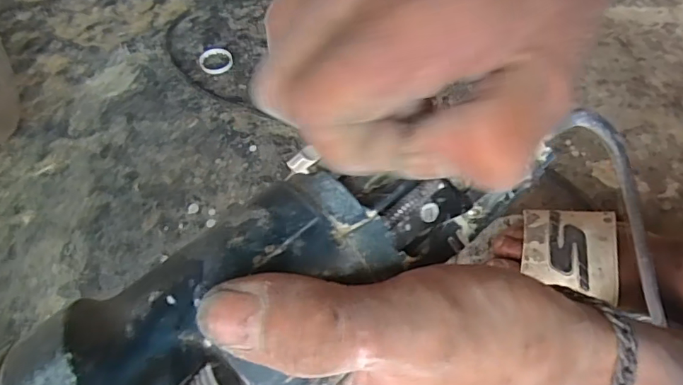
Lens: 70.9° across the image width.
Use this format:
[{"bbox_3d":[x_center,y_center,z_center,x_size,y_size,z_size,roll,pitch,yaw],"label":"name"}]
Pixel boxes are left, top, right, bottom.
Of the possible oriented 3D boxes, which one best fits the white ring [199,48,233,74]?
[{"bbox_3d":[-0.165,-0.174,0.632,0.042,0.004,0.050,-15,59,-10],"label":"white ring"}]

